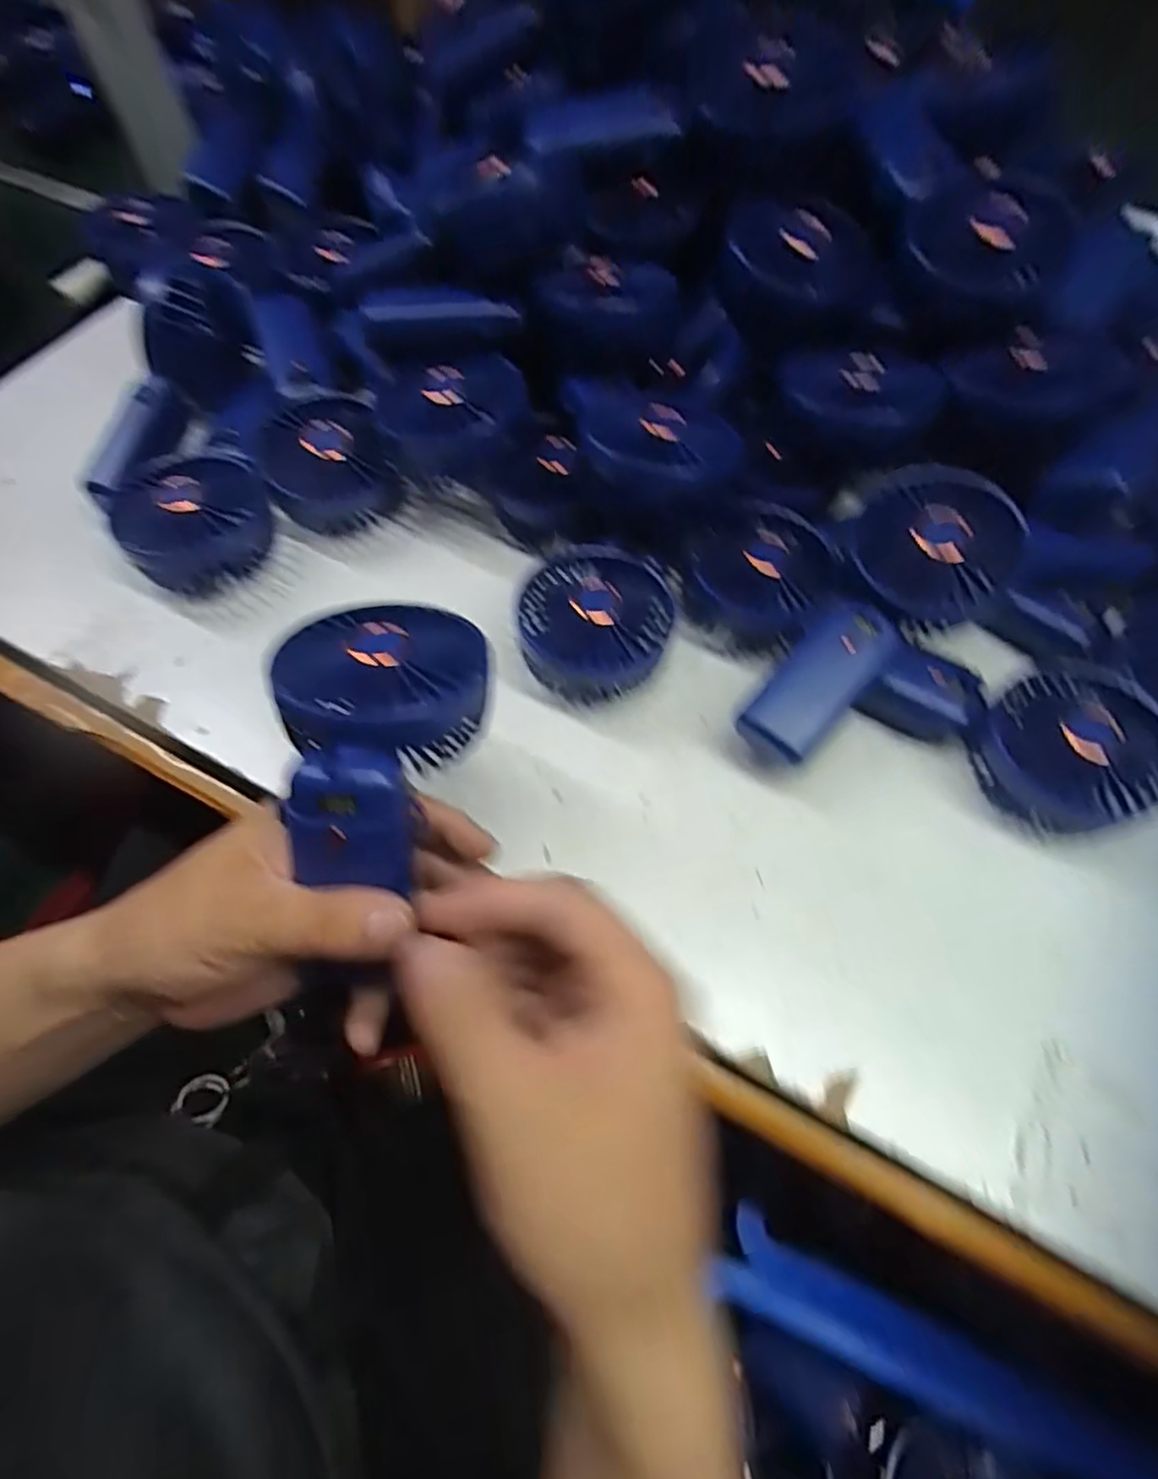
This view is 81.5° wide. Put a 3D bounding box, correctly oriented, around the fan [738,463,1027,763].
[{"bbox_3d":[0.153,-0.065,0.353,0.084,0.036,0.182,39,82,17],"label":"fan"}]

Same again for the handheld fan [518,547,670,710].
[{"bbox_3d":[0.009,-0.064,0.376,0.085,0.046,0.085,5,64,2],"label":"handheld fan"}]

